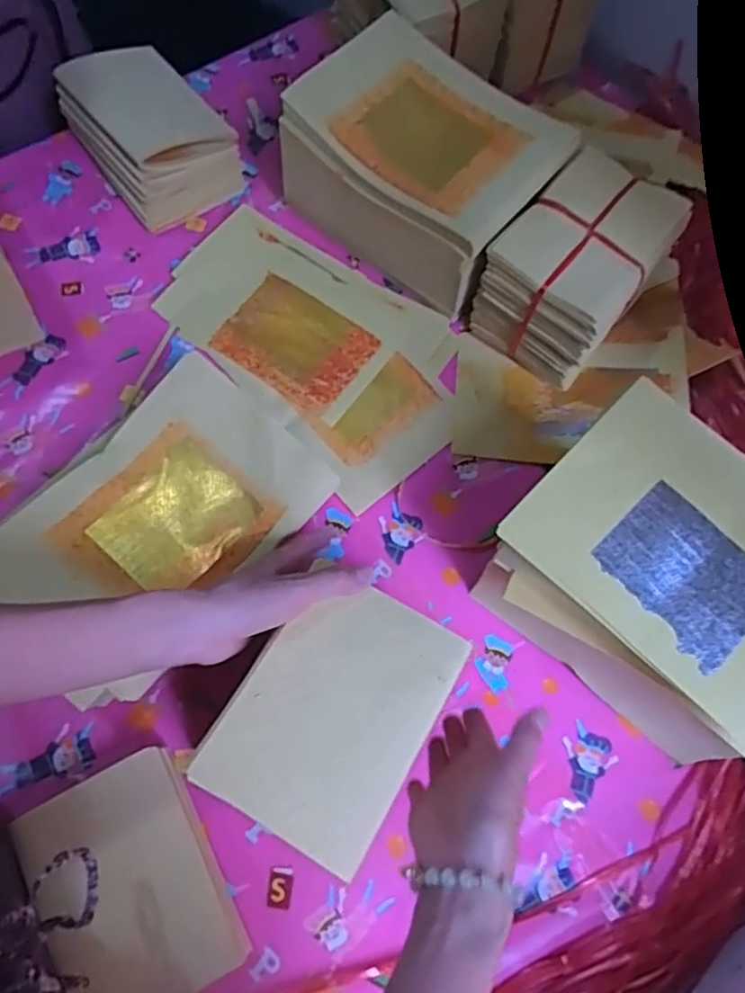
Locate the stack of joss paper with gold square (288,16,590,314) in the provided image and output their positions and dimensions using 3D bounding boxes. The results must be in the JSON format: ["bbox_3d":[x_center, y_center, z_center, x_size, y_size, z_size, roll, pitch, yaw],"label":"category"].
[{"bbox_3d":[0.048,-0.330,0.681,0.241,0.129,0.170,35,76,10],"label":"stack of joss paper with gold square"}]

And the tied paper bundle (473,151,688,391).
[{"bbox_3d":[0.200,-0.222,0.661,0.120,0.121,0.172,38,77,11],"label":"tied paper bundle"}]

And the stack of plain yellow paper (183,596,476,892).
[{"bbox_3d":[-0.024,0.133,0.424,0.114,0.014,0.156,30,70,11],"label":"stack of plain yellow paper"}]

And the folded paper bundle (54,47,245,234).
[{"bbox_3d":[-0.236,-0.392,0.706,0.129,0.115,0.167,-37,76,-10],"label":"folded paper bundle"}]

